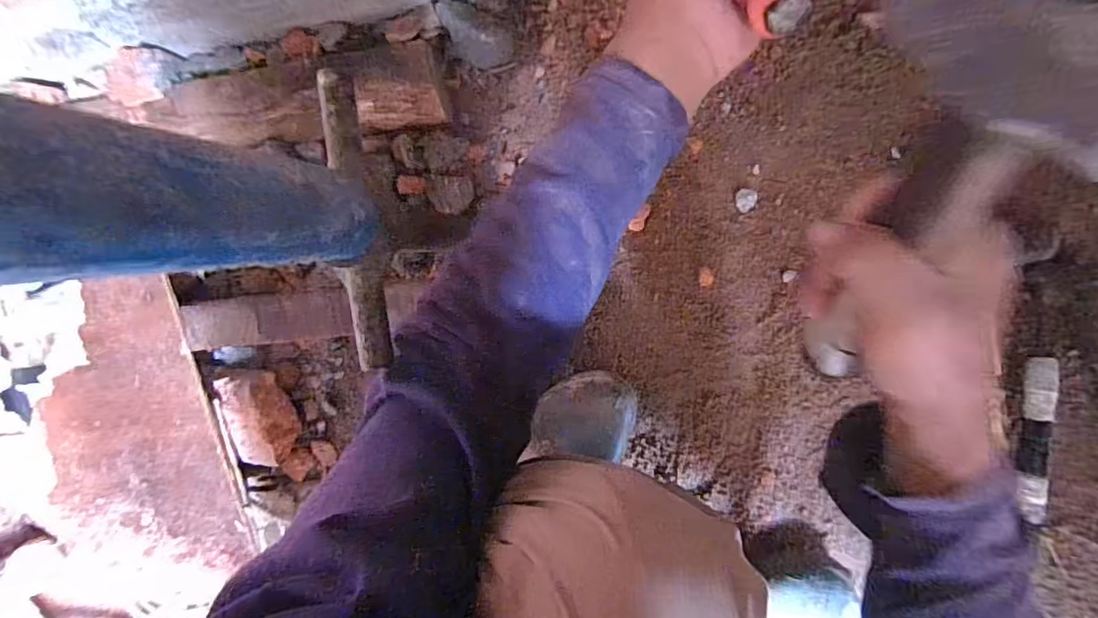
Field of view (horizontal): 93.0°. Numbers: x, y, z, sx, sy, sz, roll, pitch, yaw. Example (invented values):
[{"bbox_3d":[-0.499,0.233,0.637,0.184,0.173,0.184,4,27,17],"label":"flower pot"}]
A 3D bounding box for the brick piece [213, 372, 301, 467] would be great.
[{"bbox_3d":[-0.321,0.118,0.581,0.051,0.052,0.101,-9,95,7],"label":"brick piece"}]

